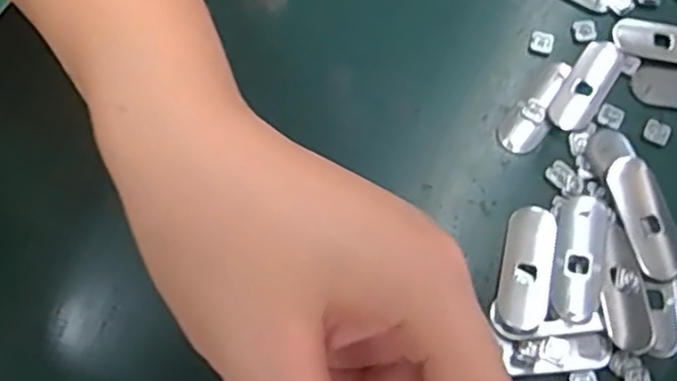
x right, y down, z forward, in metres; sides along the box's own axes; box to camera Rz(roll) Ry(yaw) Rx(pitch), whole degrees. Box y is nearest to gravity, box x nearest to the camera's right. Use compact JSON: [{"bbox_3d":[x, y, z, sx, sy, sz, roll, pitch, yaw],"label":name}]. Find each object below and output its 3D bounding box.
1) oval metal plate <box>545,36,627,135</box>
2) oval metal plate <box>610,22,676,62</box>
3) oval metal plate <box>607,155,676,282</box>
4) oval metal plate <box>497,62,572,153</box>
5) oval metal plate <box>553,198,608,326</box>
[{"bbox_3d":[0.109,-0.046,0.303,0.019,0.004,0.049,34,73,12],"label":"oval metal plate"},{"bbox_3d":[0.149,-0.067,0.311,0.051,0.004,0.017,13,70,4],"label":"oval metal plate"},{"bbox_3d":[0.124,0.011,0.278,0.020,0.005,0.050,-17,70,-7],"label":"oval metal plate"},{"bbox_3d":[0.087,-0.037,0.300,0.018,0.004,0.048,37,73,13],"label":"oval metal plate"},{"bbox_3d":[0.096,0.027,0.272,0.018,0.004,0.050,9,69,3],"label":"oval metal plate"}]

